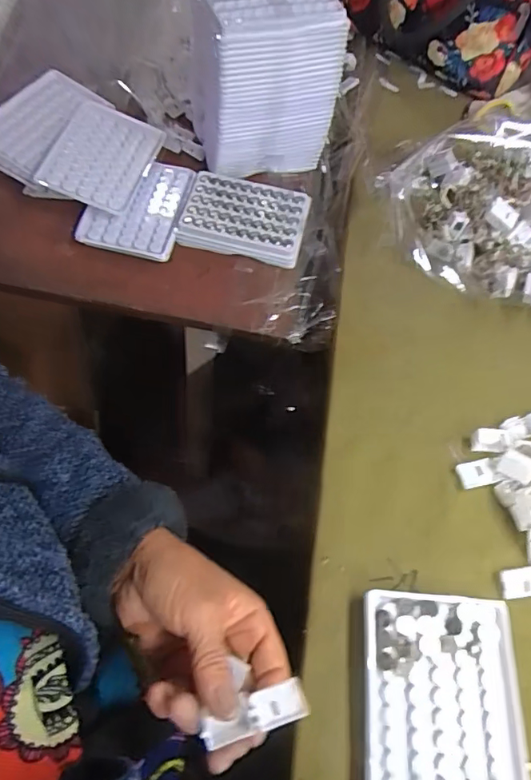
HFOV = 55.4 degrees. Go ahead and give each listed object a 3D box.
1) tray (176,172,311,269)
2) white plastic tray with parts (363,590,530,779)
[{"bbox_3d":[-0.022,-0.184,0.536,0.128,0.021,0.085,12,63,0],"label":"tray"},{"bbox_3d":[0.110,0.196,0.309,0.098,0.016,0.129,7,63,-3],"label":"white plastic tray with parts"}]

